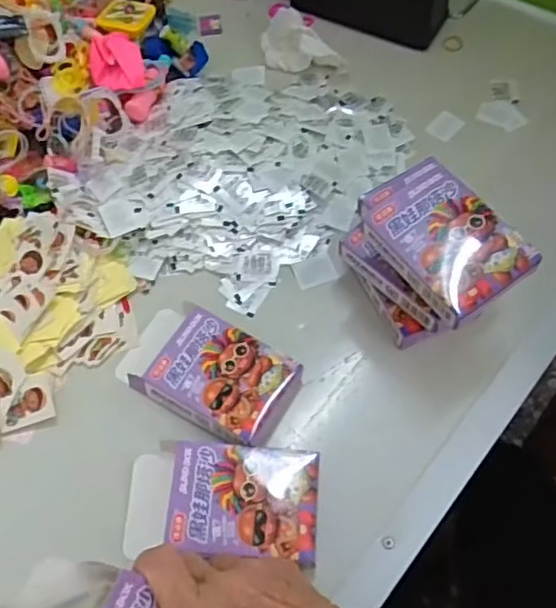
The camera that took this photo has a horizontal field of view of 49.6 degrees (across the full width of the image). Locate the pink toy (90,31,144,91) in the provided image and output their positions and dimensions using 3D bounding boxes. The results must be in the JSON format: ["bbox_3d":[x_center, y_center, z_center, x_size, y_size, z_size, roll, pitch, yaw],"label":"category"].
[{"bbox_3d":[-0.136,-0.201,0.503,0.044,0.011,0.045,-10,106,8],"label":"pink toy"}]

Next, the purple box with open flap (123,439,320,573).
[{"bbox_3d":[-0.036,0.123,0.378,0.118,0.032,0.067,5,62,4],"label":"purple box with open flap"}]

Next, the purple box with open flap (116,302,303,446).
[{"bbox_3d":[-0.050,0.046,0.418,0.122,0.027,0.069,28,66,16],"label":"purple box with open flap"}]

